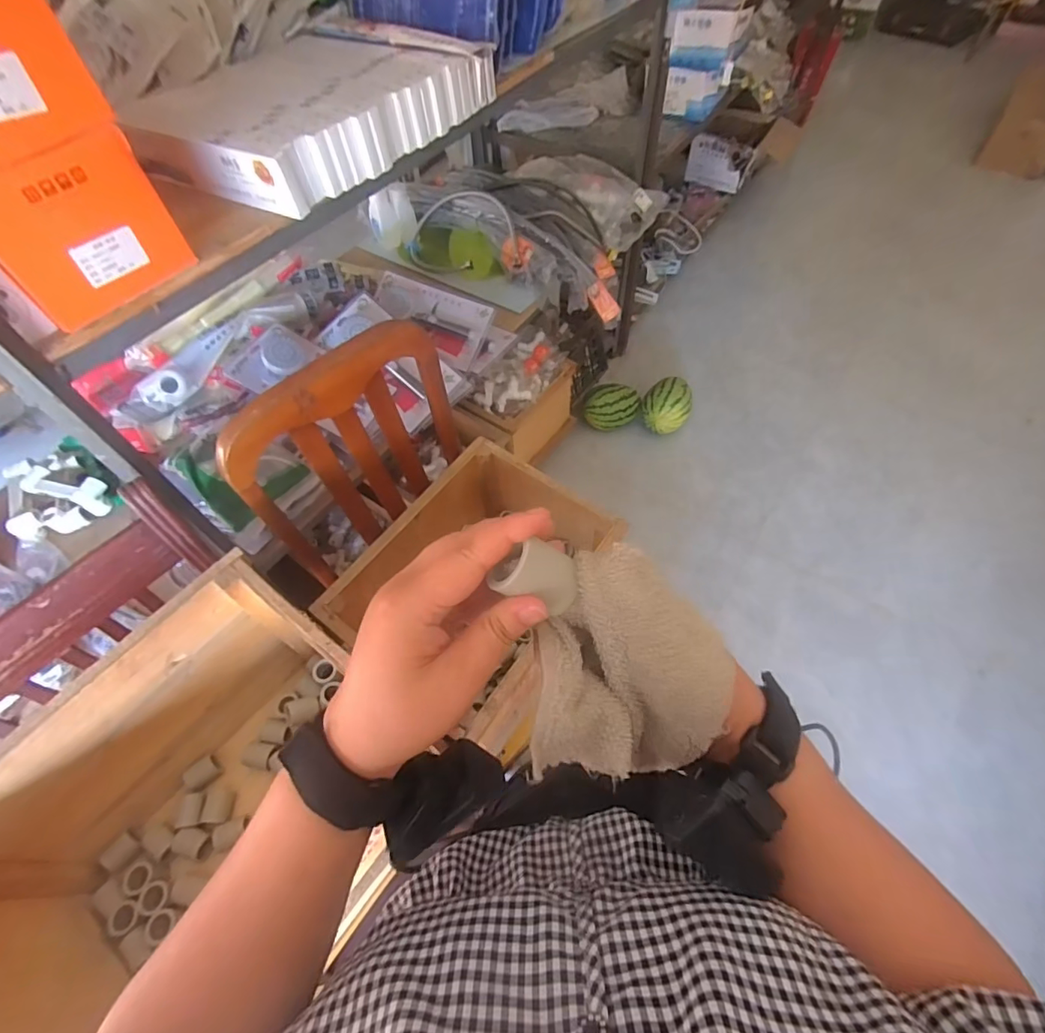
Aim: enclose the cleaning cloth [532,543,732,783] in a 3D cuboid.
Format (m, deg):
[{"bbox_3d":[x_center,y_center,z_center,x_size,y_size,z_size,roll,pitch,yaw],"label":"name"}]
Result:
[{"bbox_3d":[0.054,0.077,0.253,0.089,0.030,0.119,4,99,2],"label":"cleaning cloth"}]

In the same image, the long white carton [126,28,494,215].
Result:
[{"bbox_3d":[-0.333,-0.637,0.777,0.389,0.081,0.449,29,65,20],"label":"long white carton"}]

